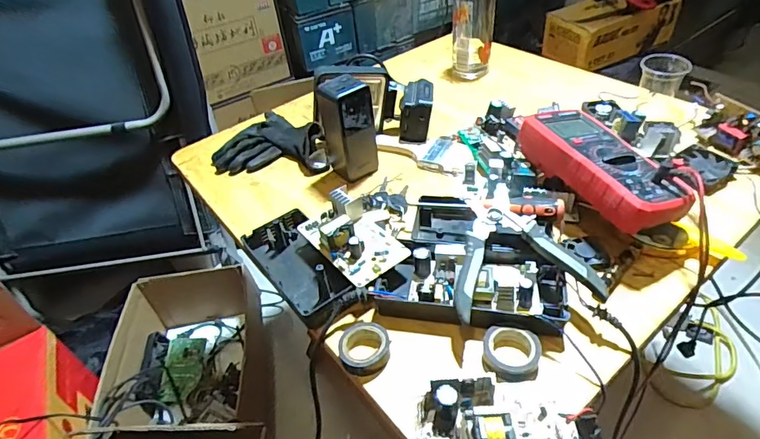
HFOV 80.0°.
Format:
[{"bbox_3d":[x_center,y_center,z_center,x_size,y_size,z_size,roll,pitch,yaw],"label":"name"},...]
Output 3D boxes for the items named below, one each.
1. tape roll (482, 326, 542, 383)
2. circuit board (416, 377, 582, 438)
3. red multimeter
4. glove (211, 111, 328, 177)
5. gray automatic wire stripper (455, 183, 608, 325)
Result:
[{"bbox_3d":[0.117,0.120,0.403,0.050,0.019,0.044,7,44,16],"label":"tape roll"},{"bbox_3d":[0.089,0.159,0.349,0.122,0.032,0.076,-5,42,3],"label":"circuit board"},{"bbox_3d":[0.242,-0.060,0.498,0.091,0.051,0.181,-21,44,-15],"label":"red multimeter"},{"bbox_3d":[-0.168,-0.107,0.666,0.134,0.047,0.168,-34,48,-27],"label":"glove"},{"bbox_3d":[0.123,0.031,0.455,0.130,0.033,0.153,-11,42,-4],"label":"gray automatic wire stripper"}]

